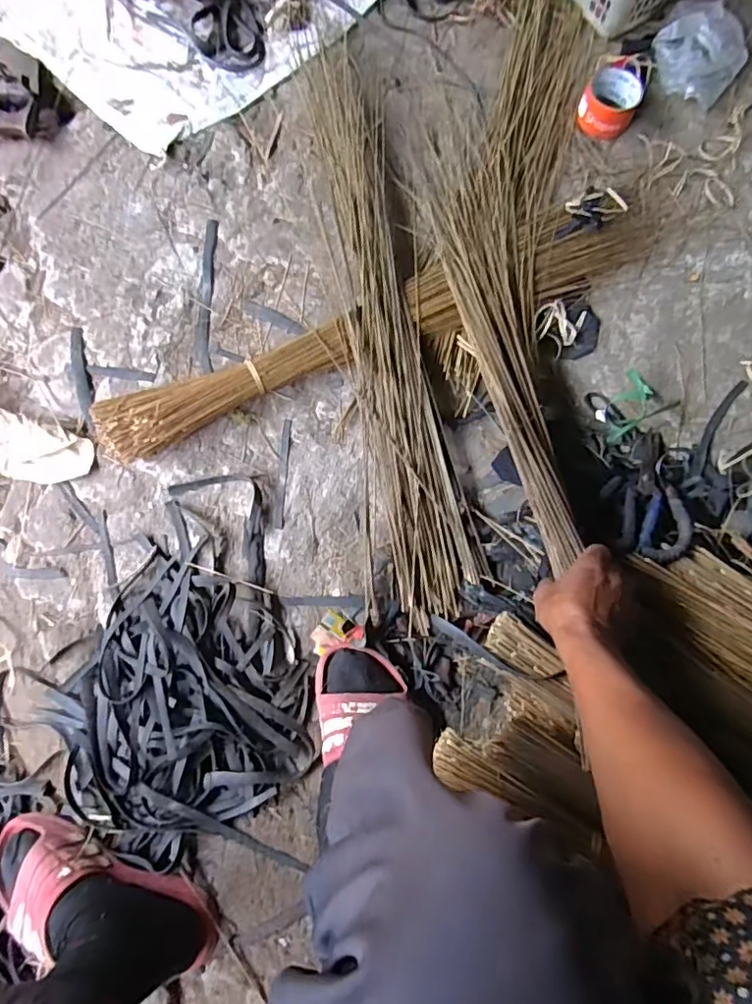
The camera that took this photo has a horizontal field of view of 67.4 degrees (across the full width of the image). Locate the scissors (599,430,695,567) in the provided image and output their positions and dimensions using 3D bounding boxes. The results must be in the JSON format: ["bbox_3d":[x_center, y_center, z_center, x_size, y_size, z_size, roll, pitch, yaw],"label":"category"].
[{"bbox_3d":[0.339,-0.015,0.710,0.092,0.023,0.194,11,59,3],"label":"scissors"}]

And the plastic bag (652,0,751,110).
[{"bbox_3d":[0.498,-0.694,0.862,0.138,0.042,0.148,29,80,6],"label":"plastic bag"}]

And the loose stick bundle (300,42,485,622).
[{"bbox_3d":[-0.003,-0.253,0.750,0.136,0.054,0.819,-11,78,-1],"label":"loose stick bundle"}]

